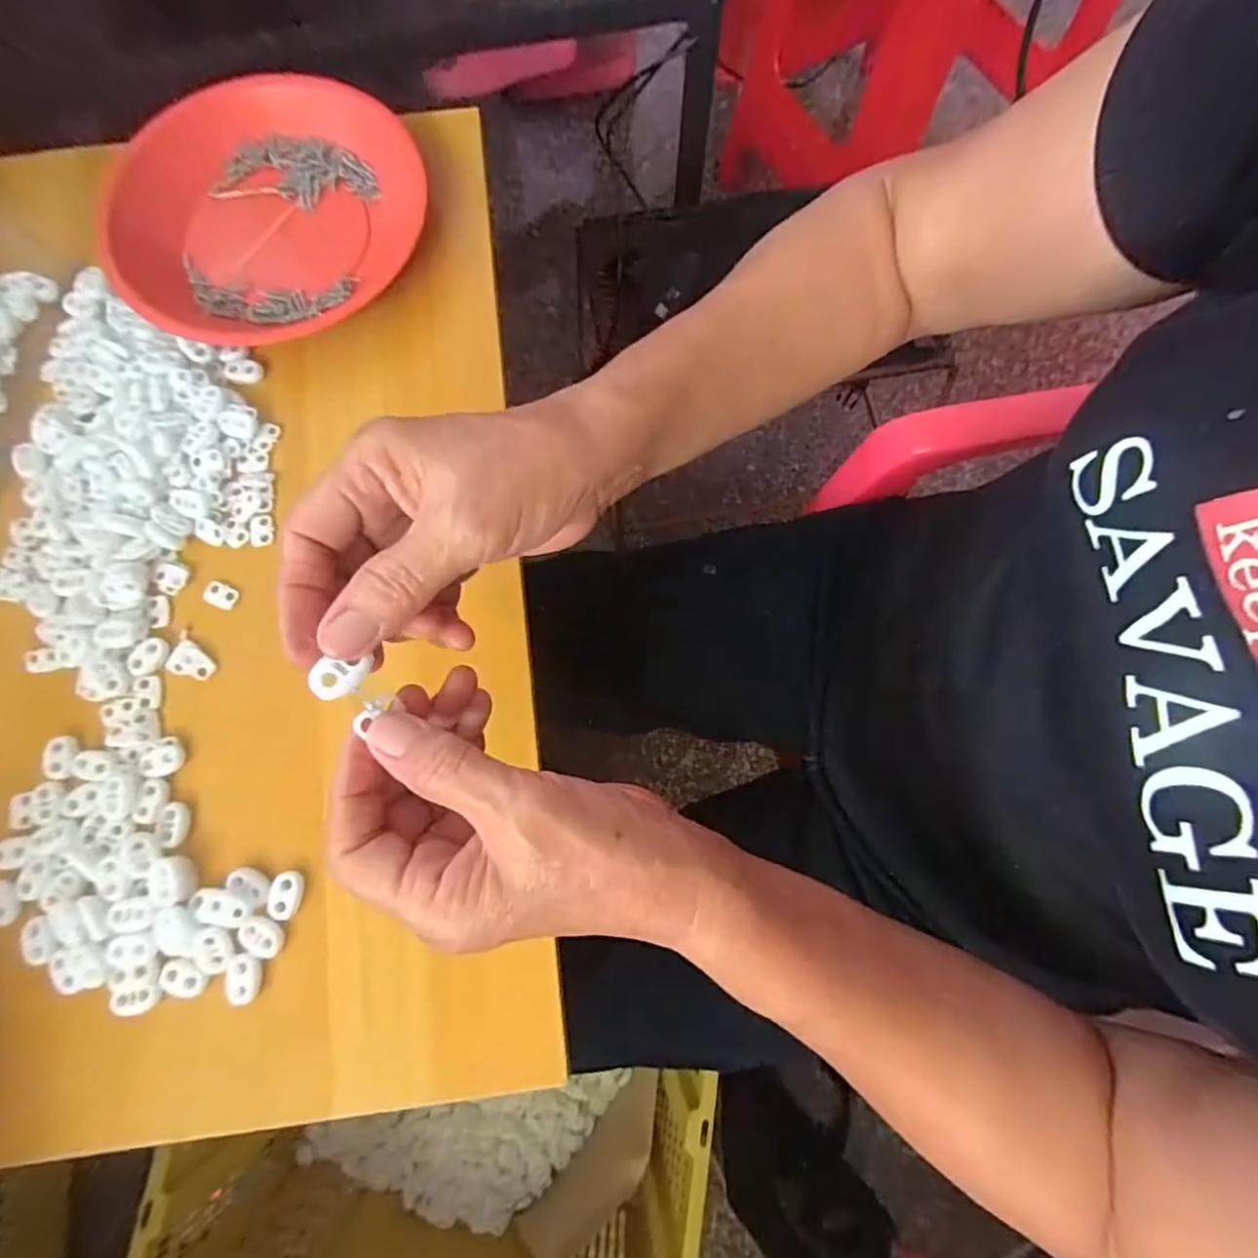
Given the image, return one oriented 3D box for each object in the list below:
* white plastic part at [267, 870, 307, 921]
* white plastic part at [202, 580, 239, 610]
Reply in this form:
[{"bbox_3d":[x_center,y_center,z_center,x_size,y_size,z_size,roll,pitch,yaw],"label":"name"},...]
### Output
[{"bbox_3d":[-0.171,0.133,0.301,0.016,0.008,0.022,7,77,2],"label":"white plastic part"},{"bbox_3d":[-0.231,-0.020,0.340,0.019,0.004,0.013,23,78,5],"label":"white plastic part"}]

